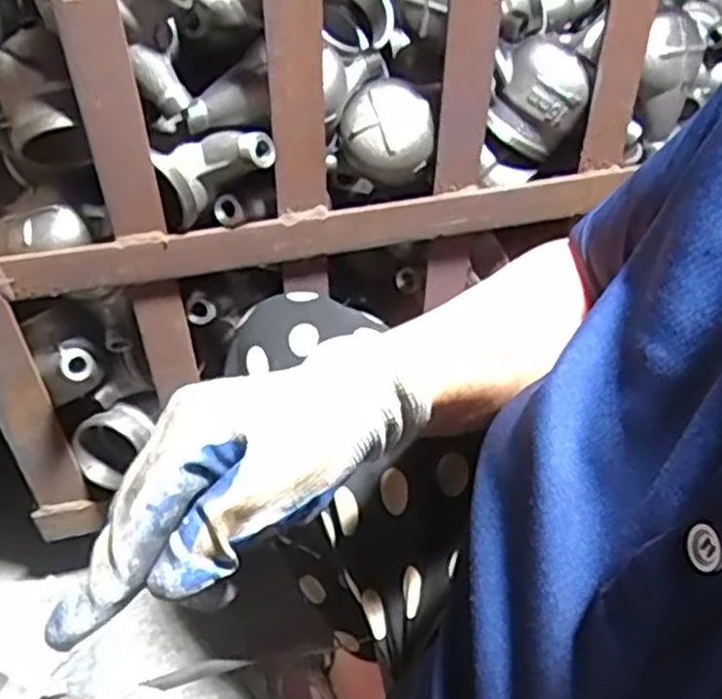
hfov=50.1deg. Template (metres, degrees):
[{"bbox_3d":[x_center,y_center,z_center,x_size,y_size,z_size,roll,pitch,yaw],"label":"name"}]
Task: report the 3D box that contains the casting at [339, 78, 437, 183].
[{"bbox_3d":[0.020,-0.172,0.625,0.066,0.071,0.053,-16,47,-16],"label":"casting"}]

